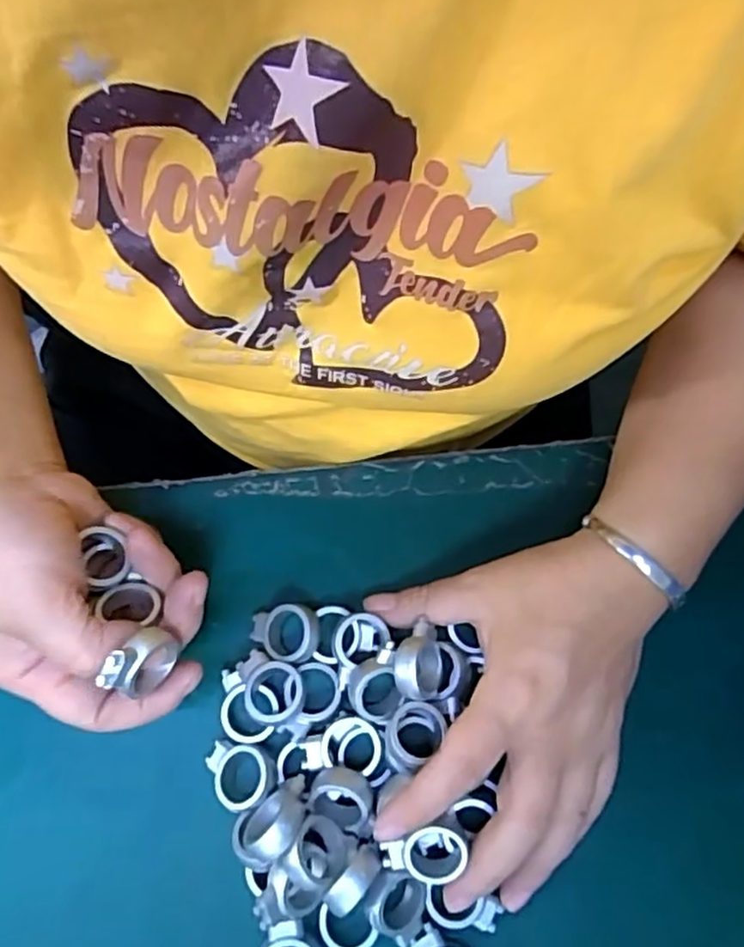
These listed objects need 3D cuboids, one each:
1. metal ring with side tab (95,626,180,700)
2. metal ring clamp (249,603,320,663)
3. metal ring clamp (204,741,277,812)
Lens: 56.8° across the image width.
[{"bbox_3d":[-0.086,0.069,0.257,0.014,0.028,0.022,31,76,7],"label":"metal ring with side tab"},{"bbox_3d":[-0.041,0.073,0.315,0.032,0.019,0.025,2,74,-1],"label":"metal ring clamp"},{"bbox_3d":[-0.056,0.128,0.295,0.027,0.011,0.036,-46,56,-8],"label":"metal ring clamp"}]

